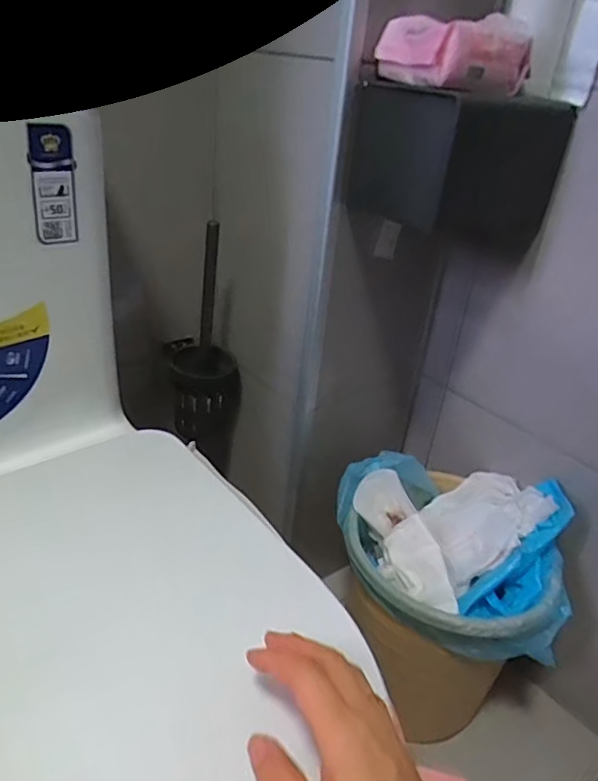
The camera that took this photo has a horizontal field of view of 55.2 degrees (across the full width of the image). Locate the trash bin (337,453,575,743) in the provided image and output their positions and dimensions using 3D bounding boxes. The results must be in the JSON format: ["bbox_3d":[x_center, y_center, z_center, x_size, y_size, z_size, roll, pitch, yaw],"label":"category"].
[{"bbox_3d":[0.184,0.273,0.768,0.255,0.303,0.259,5,30,-3],"label":"trash bin"}]

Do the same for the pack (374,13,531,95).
[{"bbox_3d":[0.152,-0.335,0.563,0.129,0.062,0.096,-16,37,-34],"label":"pack"}]

